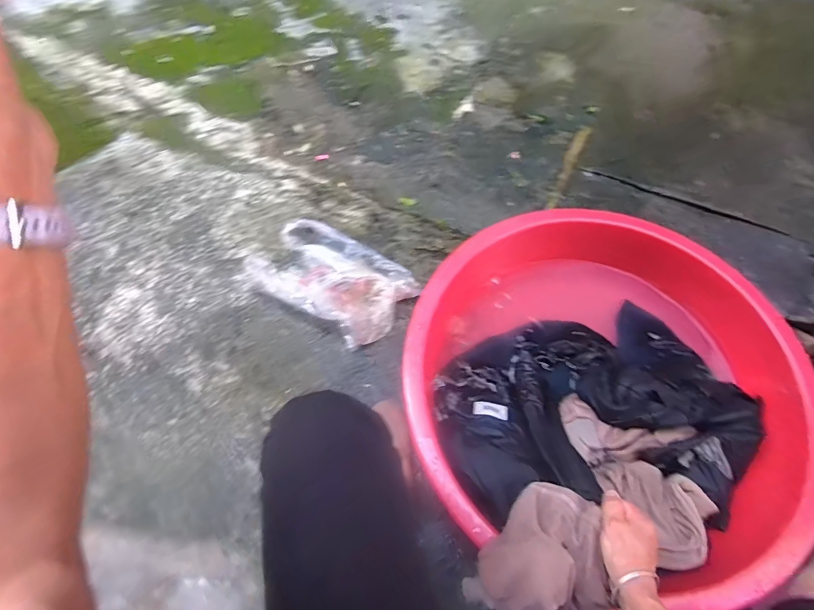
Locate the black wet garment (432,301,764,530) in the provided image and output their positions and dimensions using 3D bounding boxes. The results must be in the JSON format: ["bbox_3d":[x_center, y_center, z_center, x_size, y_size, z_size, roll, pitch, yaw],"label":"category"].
[{"bbox_3d":[0.332,0.165,0.778,0.544,0.162,0.360,-12,64,-7],"label":"black wet garment"}]

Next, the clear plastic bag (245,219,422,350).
[{"bbox_3d":[-0.170,-0.070,0.996,0.361,0.075,0.235,32,66,15],"label":"clear plastic bag"}]

